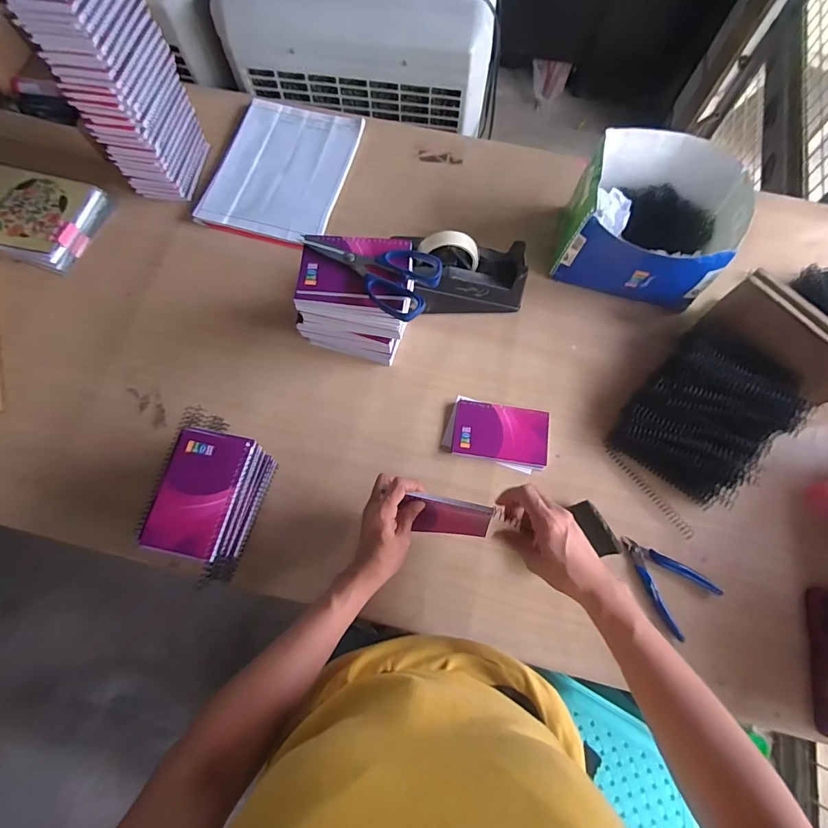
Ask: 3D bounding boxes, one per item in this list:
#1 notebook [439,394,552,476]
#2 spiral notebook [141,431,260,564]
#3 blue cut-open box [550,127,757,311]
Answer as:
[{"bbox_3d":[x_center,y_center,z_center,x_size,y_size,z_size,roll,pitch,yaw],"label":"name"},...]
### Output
[{"bbox_3d":[0.118,0.026,0.602,0.139,0.017,0.084,13,72,4],"label":"notebook"},{"bbox_3d":[-0.243,0.085,0.484,0.083,0.018,0.136,10,72,3],"label":"spiral notebook"},{"bbox_3d":[0.350,-0.285,0.651,0.228,0.139,0.211,13,72,5],"label":"blue cut-open box"}]

